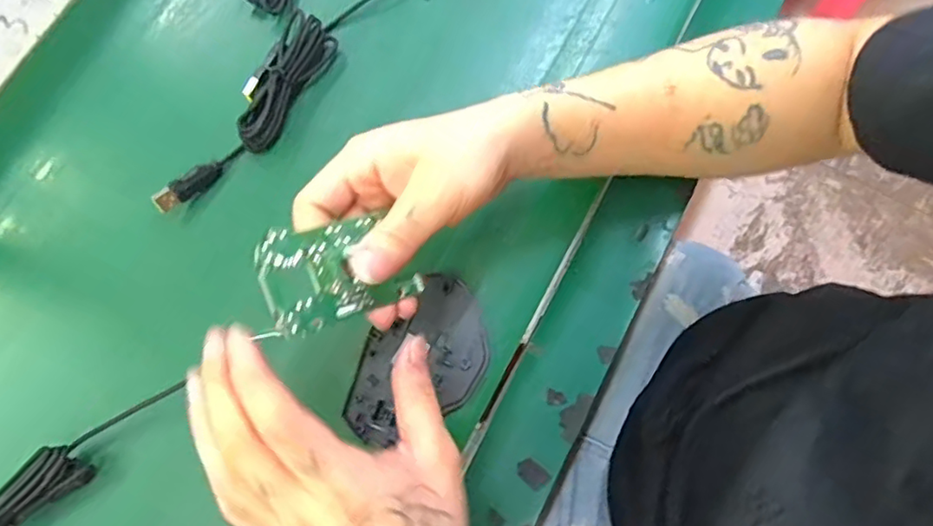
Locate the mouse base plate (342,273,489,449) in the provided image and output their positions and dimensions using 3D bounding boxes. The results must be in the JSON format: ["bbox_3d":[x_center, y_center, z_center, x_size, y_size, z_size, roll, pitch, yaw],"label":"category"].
[{"bbox_3d":[-0.029,0.063,0.368,0.067,0.007,0.107,44,79,10],"label":"mouse base plate"}]

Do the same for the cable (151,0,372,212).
[{"bbox_3d":[-0.121,-0.132,0.403,0.039,0.025,0.242,36,78,9],"label":"cable"}]

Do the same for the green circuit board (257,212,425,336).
[{"bbox_3d":[-0.057,0.002,0.273,0.075,0.004,0.045,-19,90,-41],"label":"green circuit board"}]

